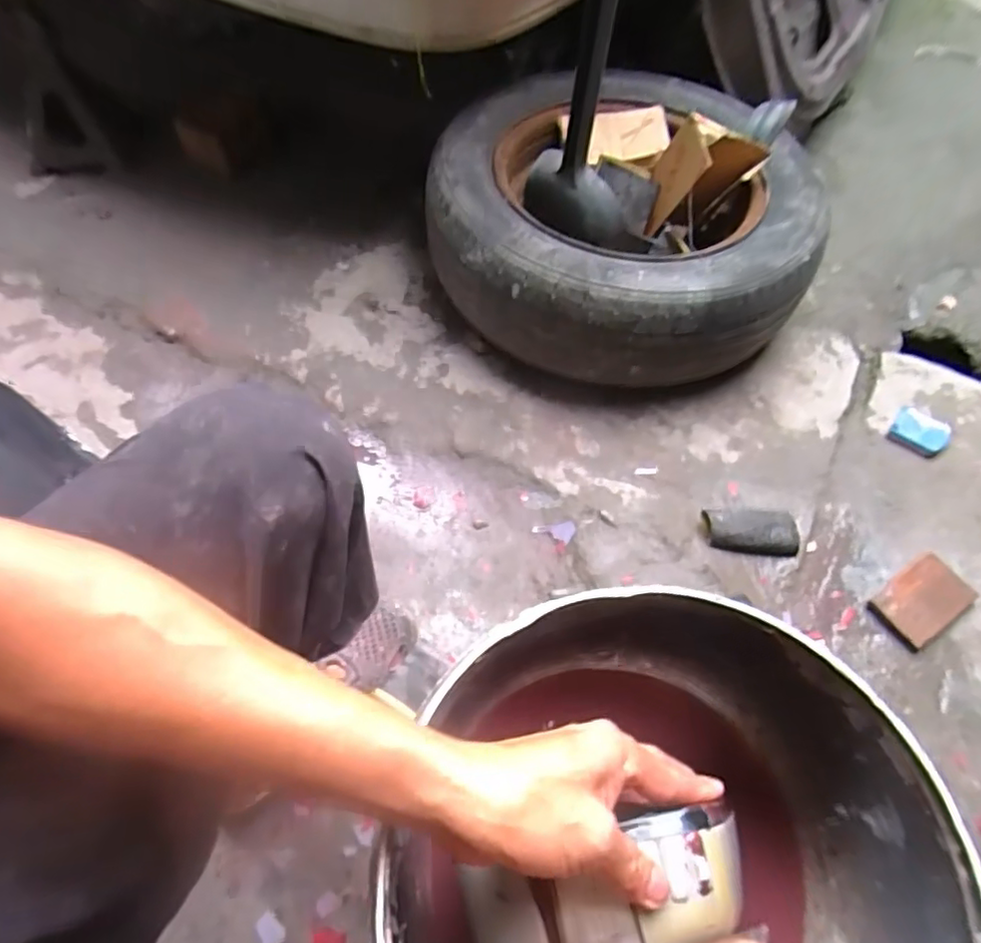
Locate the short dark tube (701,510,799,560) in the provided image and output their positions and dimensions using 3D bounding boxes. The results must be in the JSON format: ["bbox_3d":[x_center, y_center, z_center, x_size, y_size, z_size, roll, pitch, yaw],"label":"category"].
[{"bbox_3d":[0.337,0.077,0.798,0.121,0.033,0.051,3,61,1],"label":"short dark tube"}]

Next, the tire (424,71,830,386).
[{"bbox_3d":[0.204,-0.405,0.958,0.554,0.155,0.550,19,63,10],"label":"tire"}]

